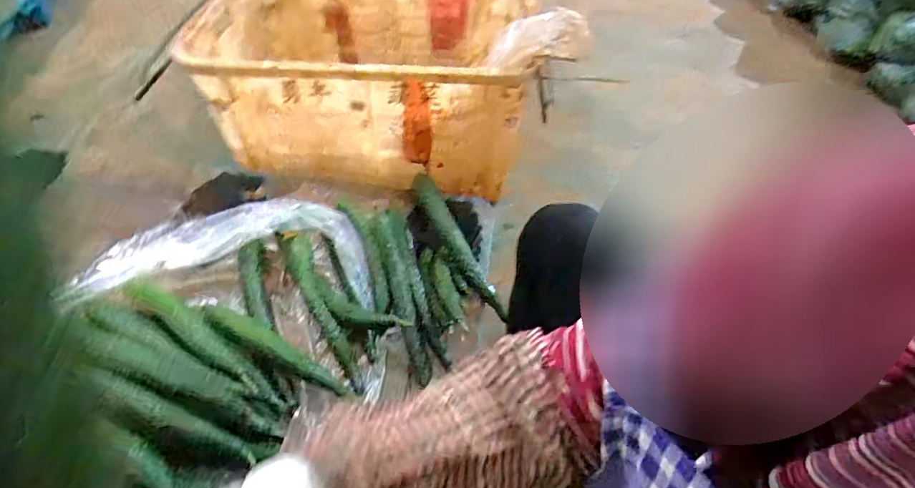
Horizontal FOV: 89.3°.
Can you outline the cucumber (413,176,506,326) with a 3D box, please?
[{"bbox_3d":[-0.007,-0.004,0.823,0.055,0.034,0.343,-16,53,-16],"label":"cucumber"}]

